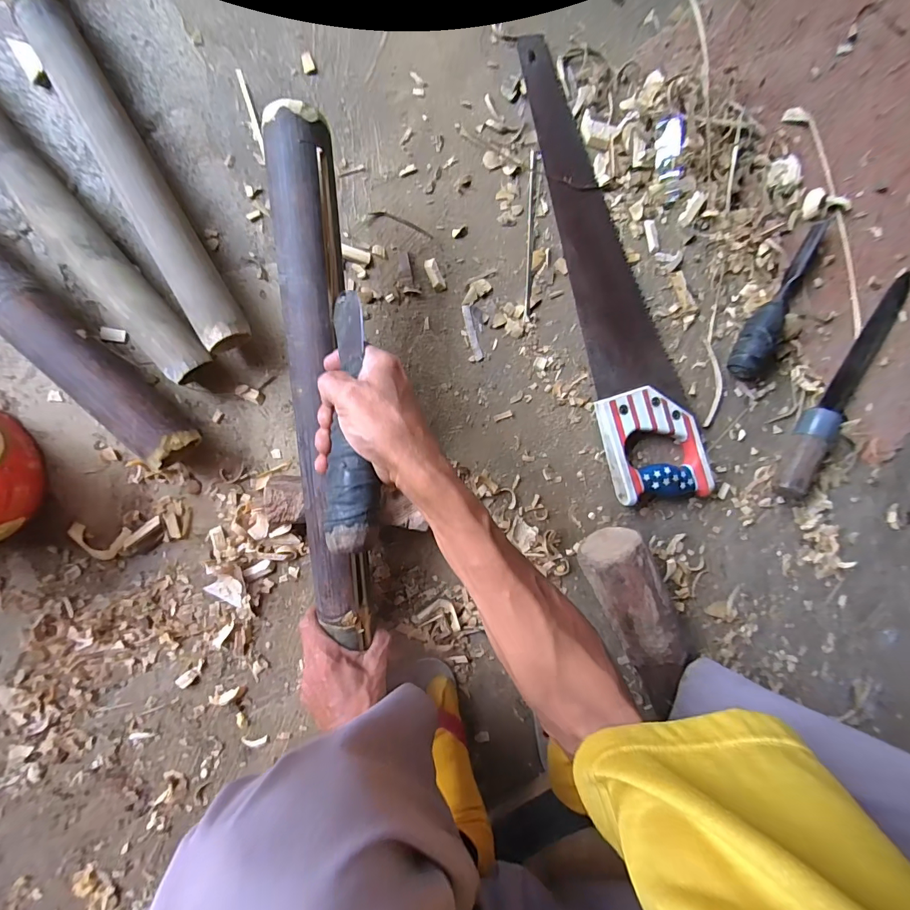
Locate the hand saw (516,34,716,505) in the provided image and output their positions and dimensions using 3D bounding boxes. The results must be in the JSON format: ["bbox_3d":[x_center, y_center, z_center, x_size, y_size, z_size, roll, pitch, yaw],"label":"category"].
[{"bbox_3d":[0.182,-0.190,0.469,0.114,0.033,0.504,-17,98,-6],"label":"hand saw"}]

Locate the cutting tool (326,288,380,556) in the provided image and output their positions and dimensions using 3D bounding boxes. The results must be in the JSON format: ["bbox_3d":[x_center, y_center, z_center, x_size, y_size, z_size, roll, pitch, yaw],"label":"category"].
[{"bbox_3d":[-0.076,-0.033,0.307,0.035,0.027,0.200,-3,73,-8],"label":"cutting tool"}]

